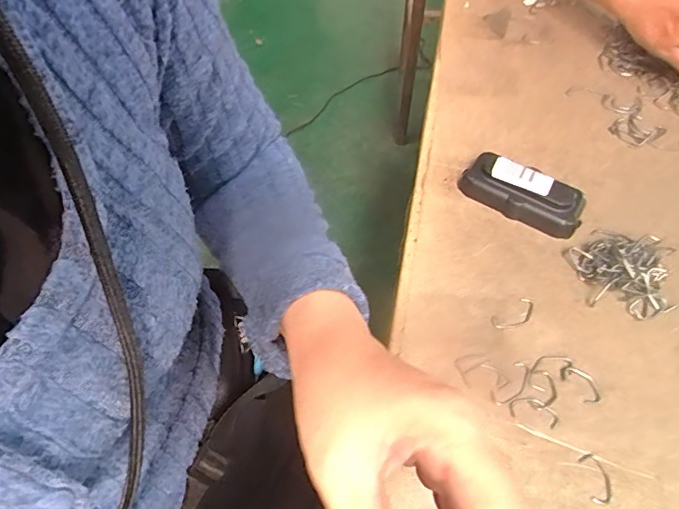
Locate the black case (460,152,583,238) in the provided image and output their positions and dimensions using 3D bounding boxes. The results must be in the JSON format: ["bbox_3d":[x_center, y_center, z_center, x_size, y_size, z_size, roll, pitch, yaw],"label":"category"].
[{"bbox_3d":[0.169,-0.059,0.429,0.107,0.032,0.046,28,61,16],"label":"black case"}]

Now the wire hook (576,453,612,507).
[{"bbox_3d":[0.172,0.150,0.311,0.016,0.004,0.031,-6,58,-4],"label":"wire hook"}]

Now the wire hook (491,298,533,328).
[{"bbox_3d":[0.142,0.050,0.376,0.038,0.004,0.017,-26,61,-16],"label":"wire hook"}]

